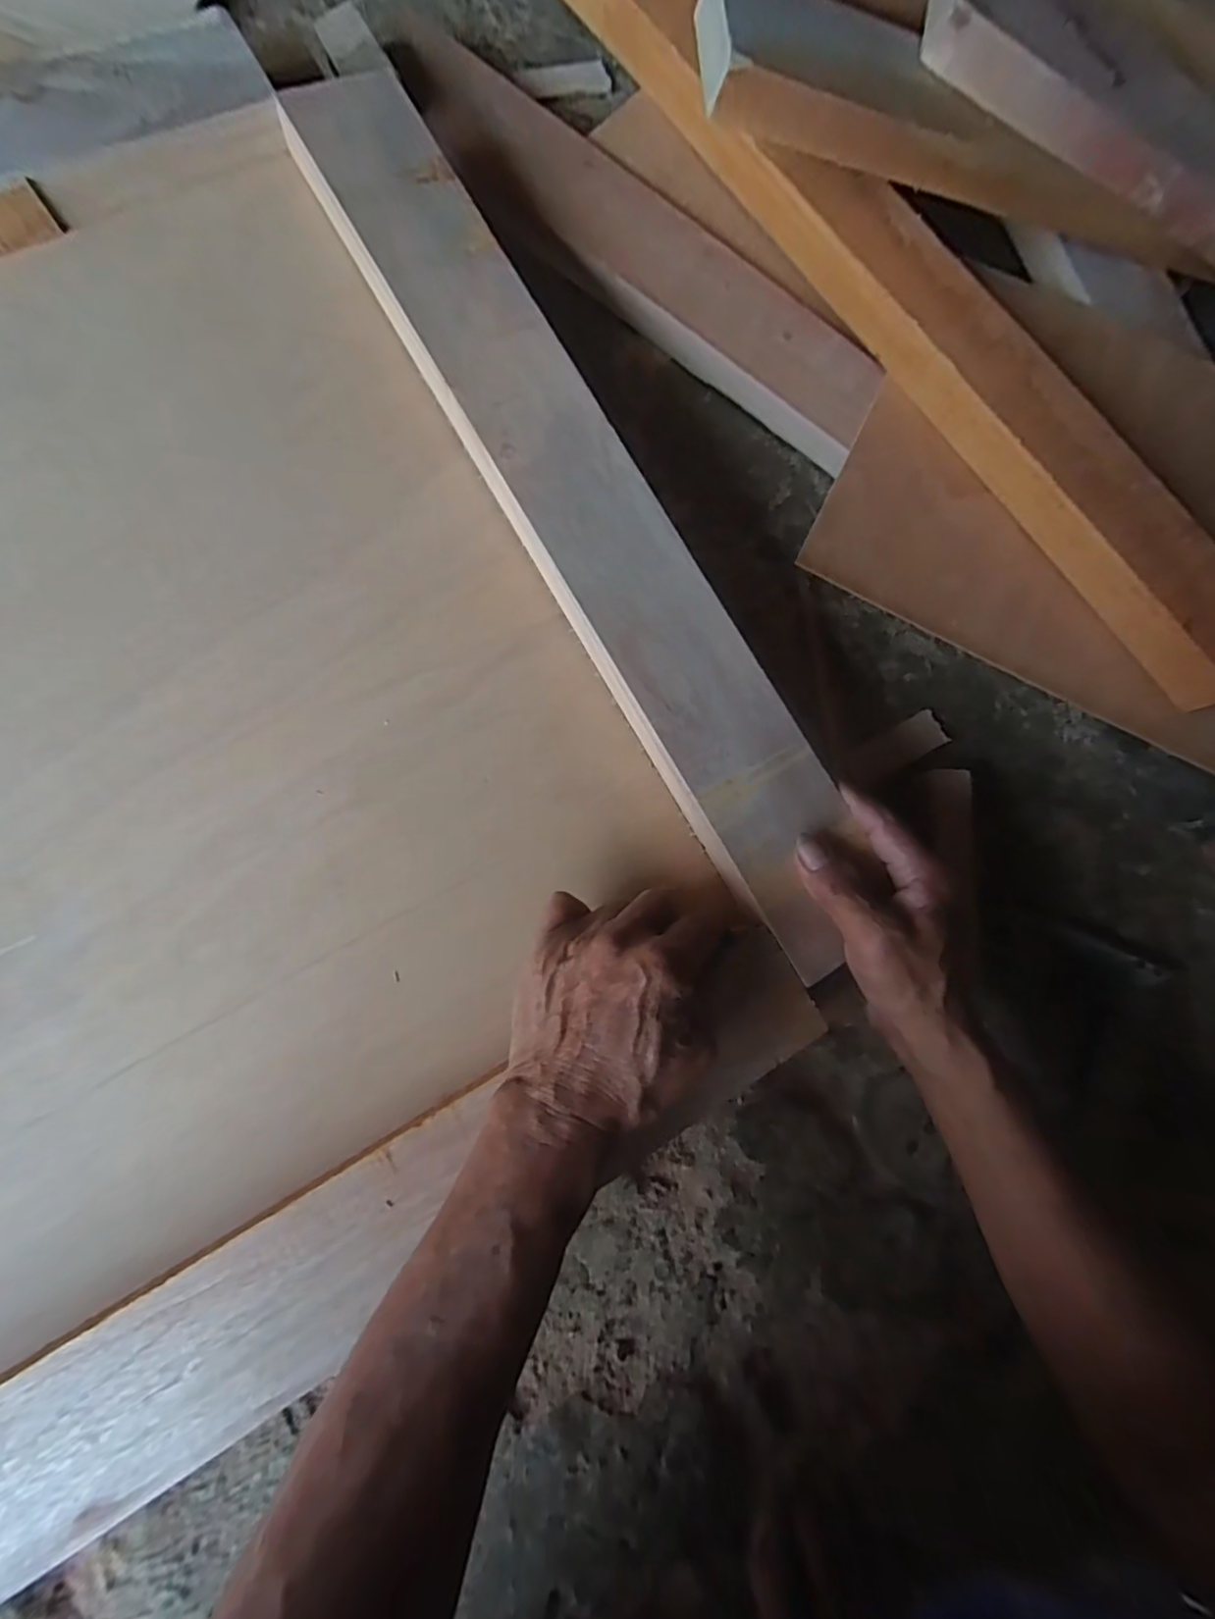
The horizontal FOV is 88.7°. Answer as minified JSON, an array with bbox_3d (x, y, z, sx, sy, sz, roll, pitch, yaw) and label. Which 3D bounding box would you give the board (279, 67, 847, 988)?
[{"bbox_3d":[-0.017,-0.186,0.387,0.089,0.036,0.601,-29,86,-9],"label":"board"}]

